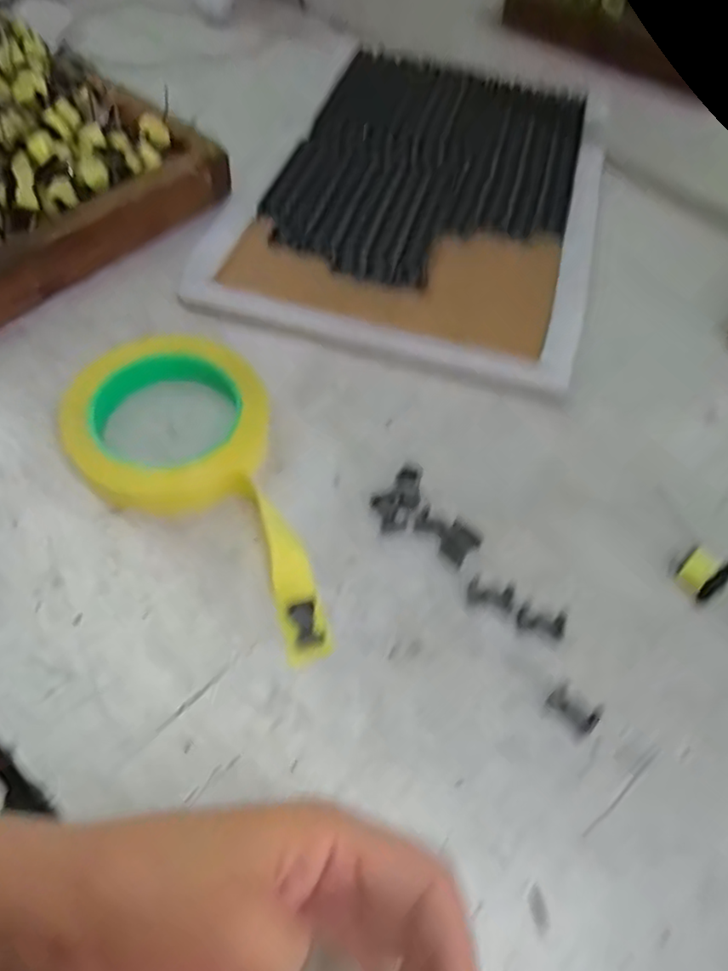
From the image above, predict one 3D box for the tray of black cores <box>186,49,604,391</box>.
[{"bbox_3d":[0.052,-0.238,0.502,0.256,0.013,0.372,15,59,6],"label":"tray of black cores"}]

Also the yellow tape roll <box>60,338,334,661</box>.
[{"bbox_3d":[-0.073,-0.007,0.340,0.203,0.031,0.100,38,64,19],"label":"yellow tape roll"}]

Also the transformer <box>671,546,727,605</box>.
[{"bbox_3d":[0.177,0.045,0.334,0.021,0.018,0.022,-34,66,-21],"label":"transformer"}]

